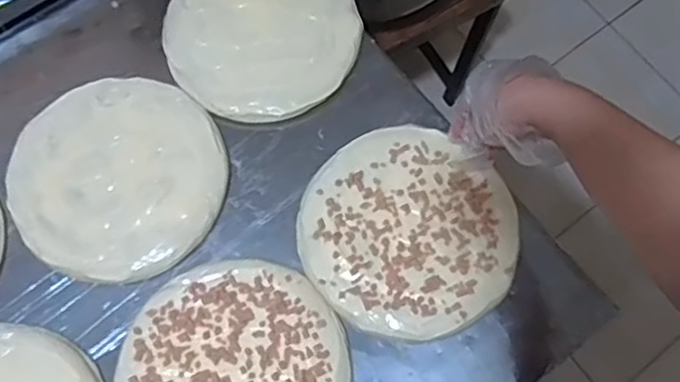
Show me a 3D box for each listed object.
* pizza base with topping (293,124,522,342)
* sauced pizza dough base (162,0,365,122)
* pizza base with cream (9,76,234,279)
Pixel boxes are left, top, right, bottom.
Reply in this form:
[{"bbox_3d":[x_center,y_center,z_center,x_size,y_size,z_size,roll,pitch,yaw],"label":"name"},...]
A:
[{"bbox_3d":[0.063,0.036,0.600,0.195,0.011,0.184,1,72,-2],"label":"pizza base with topping"},{"bbox_3d":[-0.081,-0.174,0.656,0.193,0.024,0.197,1,72,-2],"label":"sauced pizza dough base"},{"bbox_3d":[-0.211,-0.016,0.620,0.198,0.020,0.191,1,72,-2],"label":"pizza base with cream"}]

